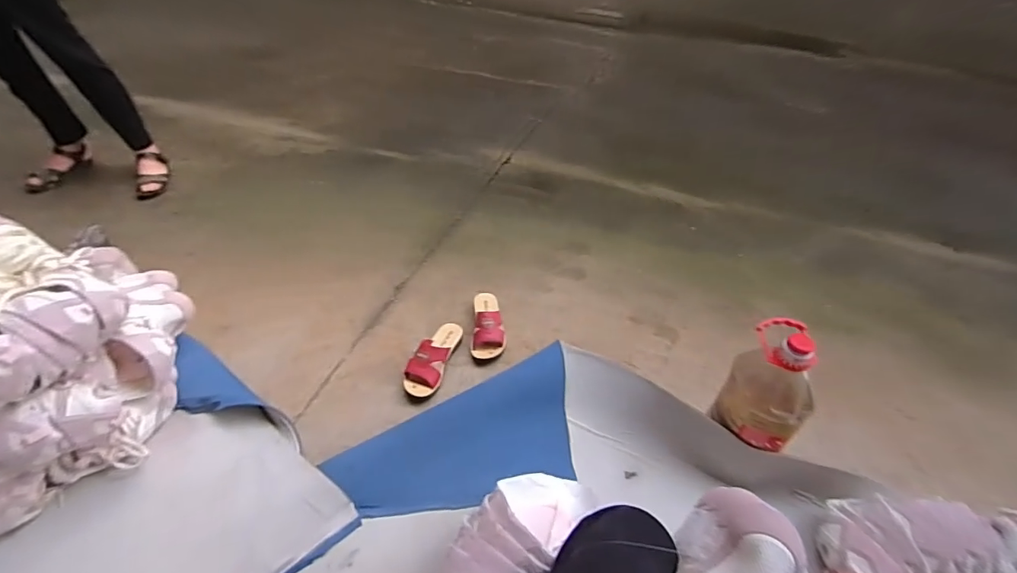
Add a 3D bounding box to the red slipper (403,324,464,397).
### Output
[{"bbox_3d":[-0.180,0.165,1.155,0.076,0.069,0.219,14,46,11],"label":"red slipper"}]

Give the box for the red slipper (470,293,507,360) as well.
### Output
[{"bbox_3d":[-0.050,0.079,1.247,0.089,0.067,0.222,2,45,0],"label":"red slipper"}]

